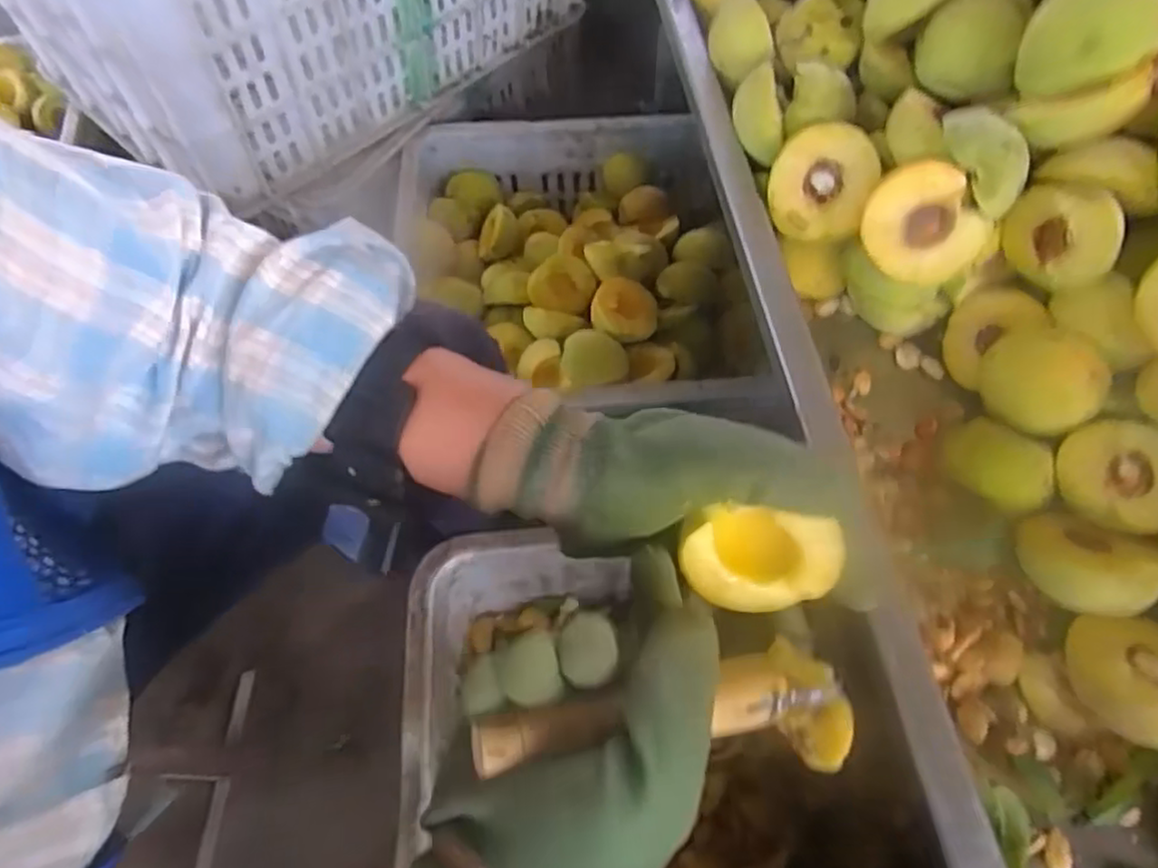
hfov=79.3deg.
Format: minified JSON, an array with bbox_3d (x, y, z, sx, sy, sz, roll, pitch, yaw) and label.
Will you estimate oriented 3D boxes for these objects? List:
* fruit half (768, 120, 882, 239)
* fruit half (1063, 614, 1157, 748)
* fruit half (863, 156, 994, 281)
[{"bbox_3d":[0.149,-0.147,0.414,0.060,0.028,0.063,10,101,39],"label":"fruit half"},{"bbox_3d":[0.248,0.108,0.304,0.052,0.024,0.052,2,32,14],"label":"fruit half"},{"bbox_3d":[0.182,-0.113,0.376,0.054,0.061,0.028,-26,16,27],"label":"fruit half"}]

